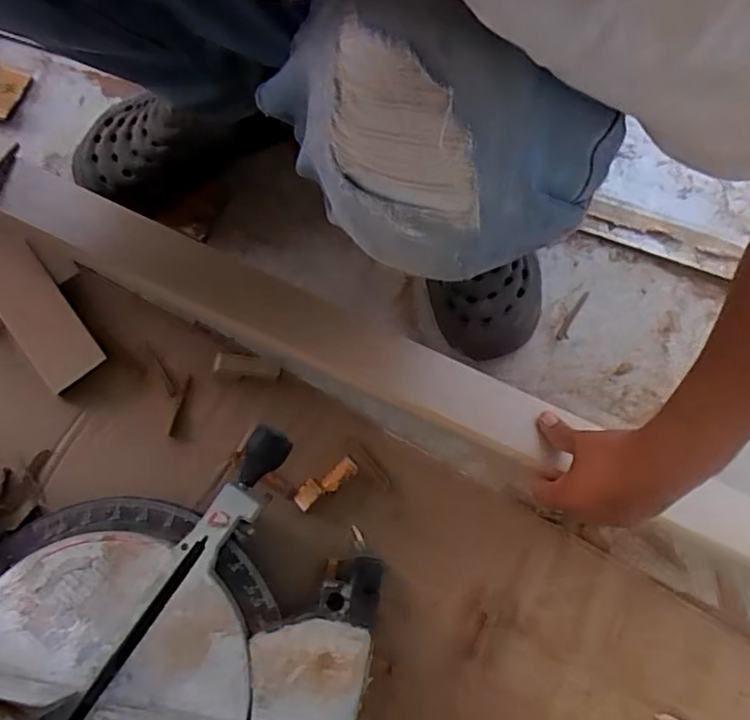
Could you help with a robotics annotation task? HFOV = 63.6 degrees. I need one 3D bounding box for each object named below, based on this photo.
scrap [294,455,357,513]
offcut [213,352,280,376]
[{"bbox_3d":[-0.051,0.125,0.618,0.069,0.004,0.023,-33,79,-9],"label":"scrap"},{"bbox_3d":[-0.137,0.006,0.645,0.067,0.017,0.018,7,75,-13],"label":"offcut"}]

